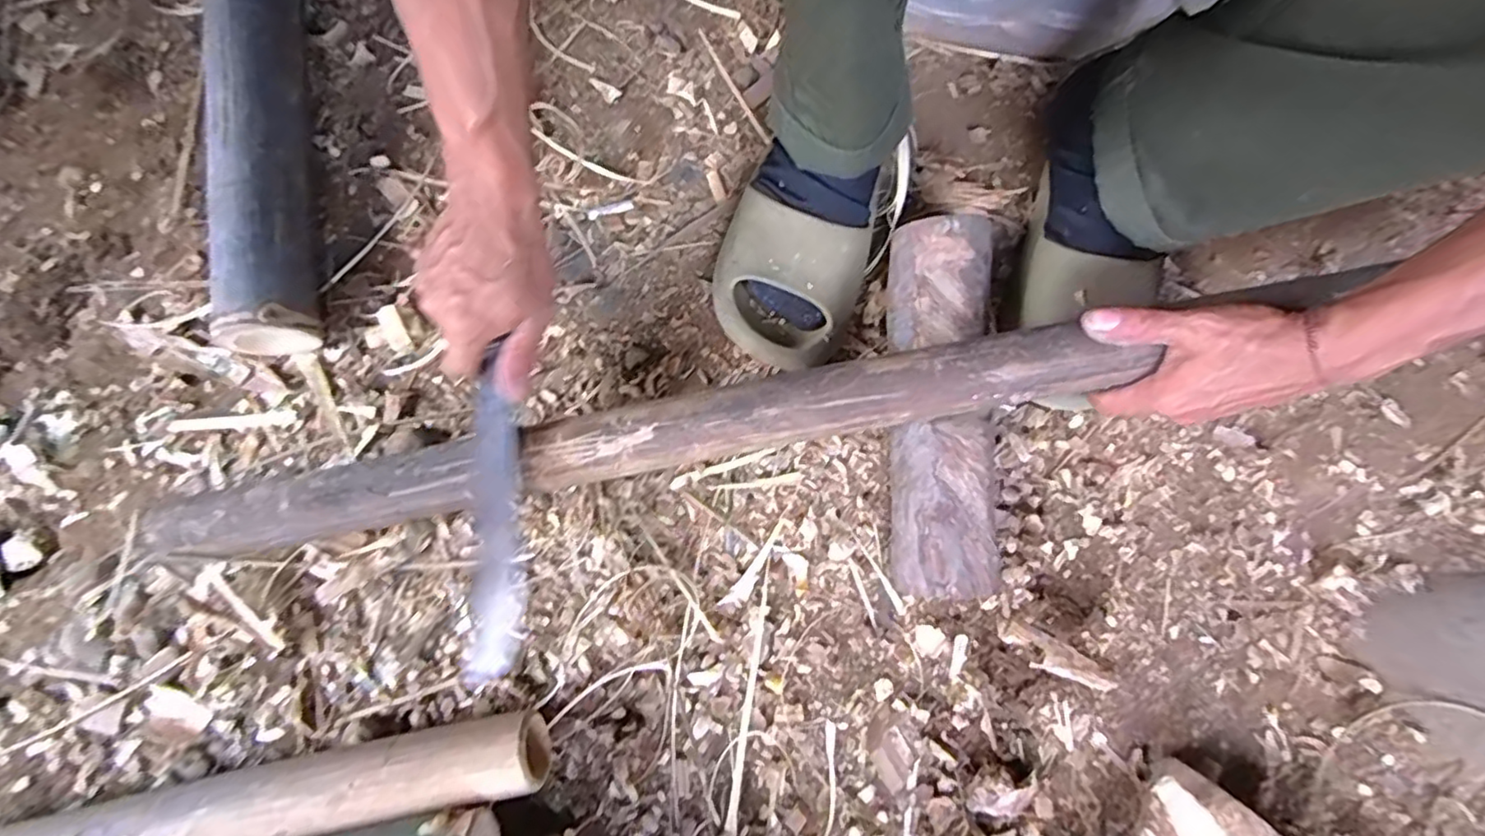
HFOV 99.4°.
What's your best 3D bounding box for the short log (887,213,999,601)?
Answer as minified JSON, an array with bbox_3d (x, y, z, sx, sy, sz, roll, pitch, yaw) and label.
[{"bbox_3d":[0.146,-0.009,0.466,0.073,0.073,0.271,1,78,1],"label":"short log"}]

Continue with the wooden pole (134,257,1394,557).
[{"bbox_3d":[-0.024,0.006,0.420,0.762,0.029,0.044,-11,78,3],"label":"wooden pole"}]

